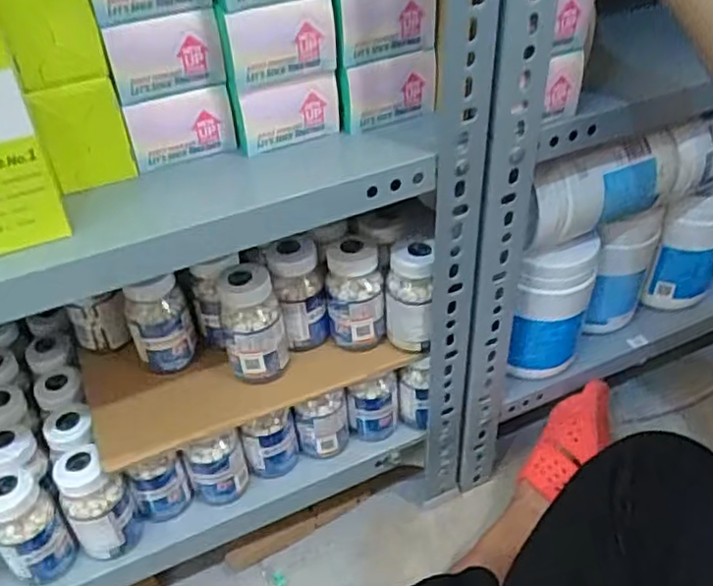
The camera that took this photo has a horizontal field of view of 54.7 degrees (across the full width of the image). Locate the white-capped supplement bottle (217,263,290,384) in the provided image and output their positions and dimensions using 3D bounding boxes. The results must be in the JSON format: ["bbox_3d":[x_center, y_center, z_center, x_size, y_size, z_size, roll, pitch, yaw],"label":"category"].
[{"bbox_3d":[-0.084,0.027,0.563,0.052,0.095,0.045,-11,41,-9],"label":"white-capped supplement bottle"}]

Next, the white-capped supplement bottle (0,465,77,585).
[{"bbox_3d":[-0.263,0.183,0.545,0.049,0.091,0.053,-28,46,-29],"label":"white-capped supplement bottle"}]

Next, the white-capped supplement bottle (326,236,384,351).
[{"bbox_3d":[-0.001,0.002,0.586,0.049,0.099,0.043,-4,40,-1],"label":"white-capped supplement bottle"}]

